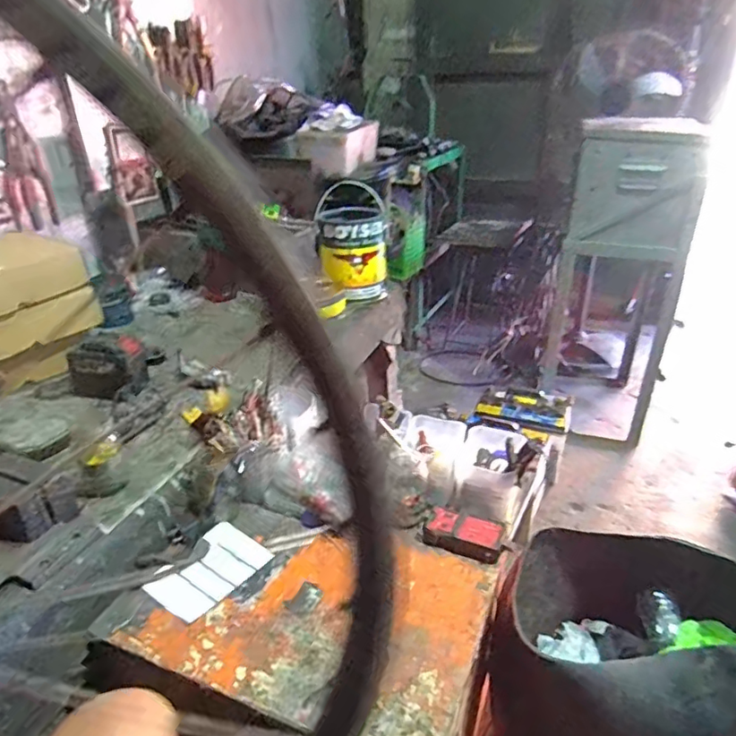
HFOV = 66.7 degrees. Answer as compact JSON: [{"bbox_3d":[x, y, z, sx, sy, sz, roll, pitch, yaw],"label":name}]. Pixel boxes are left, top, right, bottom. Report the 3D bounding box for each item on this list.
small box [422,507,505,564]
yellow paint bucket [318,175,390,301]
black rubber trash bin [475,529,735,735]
[{"bbox_3d":[0.133,0.228,0.772,0.107,0.028,0.055,15,33,27],"label":"small box"},{"bbox_3d":[-0.040,-0.319,1.402,0.170,0.253,0.218,-3,29,-3],"label":"yellow paint bucket"},{"bbox_3d":[0.376,0.511,0.863,0.366,0.398,0.364,12,31,22],"label":"black rubber trash bin"}]

